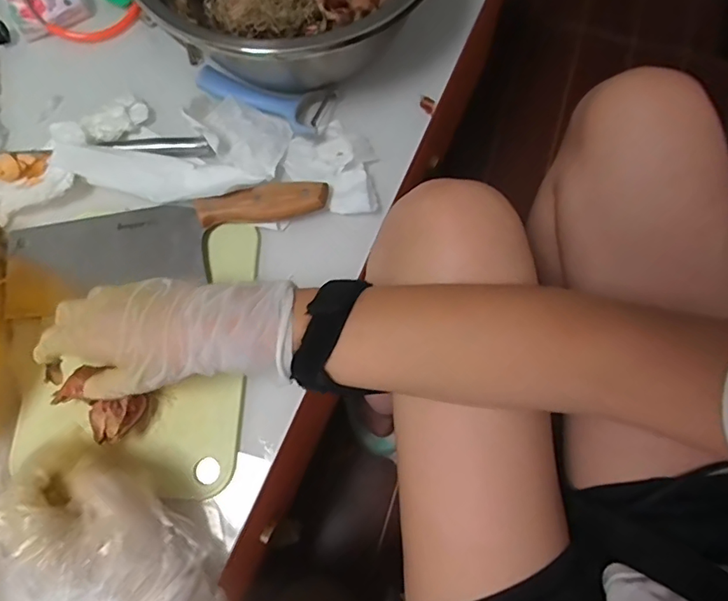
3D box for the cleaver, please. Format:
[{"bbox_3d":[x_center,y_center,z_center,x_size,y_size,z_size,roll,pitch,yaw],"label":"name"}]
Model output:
[{"bbox_3d":[-0.173,-0.053,0.441,0.285,0.027,0.079,-11,73,-3],"label":"cleaver"}]

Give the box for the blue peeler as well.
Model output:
[{"bbox_3d":[-0.097,-0.191,0.481,0.128,0.021,0.051,18,74,6],"label":"blue peeler"}]

